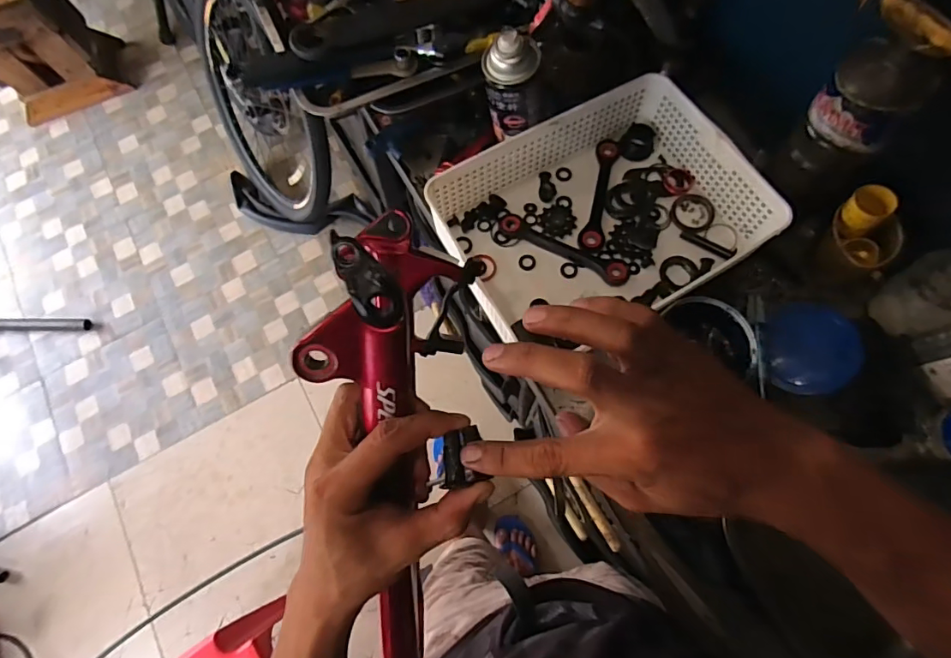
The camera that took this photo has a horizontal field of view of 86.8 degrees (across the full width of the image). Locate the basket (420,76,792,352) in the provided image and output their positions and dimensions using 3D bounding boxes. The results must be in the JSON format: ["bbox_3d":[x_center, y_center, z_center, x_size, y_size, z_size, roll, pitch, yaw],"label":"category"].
[{"bbox_3d":[0.137,-0.132,0.584,0.319,0.077,0.231,-28,74,-7],"label":"basket"}]

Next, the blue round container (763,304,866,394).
[{"bbox_3d":[0.375,0.023,0.574,0.091,0.058,0.098,-29,78,17],"label":"blue round container"}]

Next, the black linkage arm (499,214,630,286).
[{"bbox_3d":[0.104,-0.095,0.600,0.164,0.010,0.031,26,75,9],"label":"black linkage arm"}]

